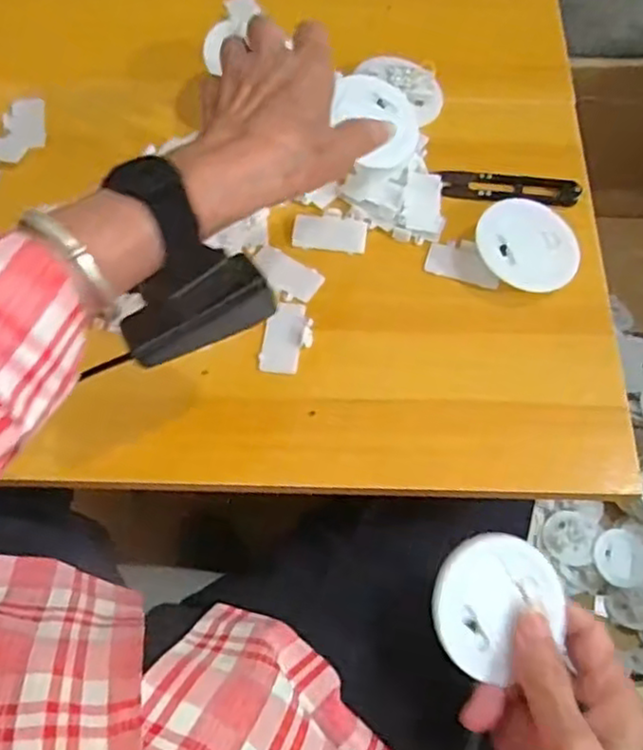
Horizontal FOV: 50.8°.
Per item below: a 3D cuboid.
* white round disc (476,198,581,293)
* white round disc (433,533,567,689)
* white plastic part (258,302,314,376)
[{"bbox_3d":[0.131,-0.082,0.429,0.065,0.009,0.056,22,78,1],"label":"white round disc"},{"bbox_3d":[0.085,0.108,0.329,0.065,0.004,0.060,3,75,-11],"label":"white round disc"},{"bbox_3d":[-0.021,-0.023,0.415,0.029,0.004,0.047,11,66,5],"label":"white plastic part"}]

